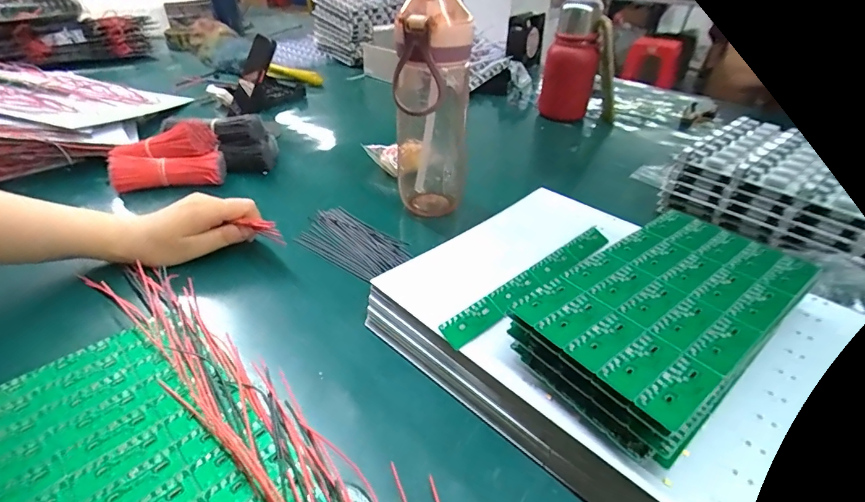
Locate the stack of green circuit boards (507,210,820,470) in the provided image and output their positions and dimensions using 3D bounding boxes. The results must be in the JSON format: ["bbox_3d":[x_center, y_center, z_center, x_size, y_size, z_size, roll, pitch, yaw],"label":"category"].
[{"bbox_3d":[0.146,0.040,0.269,0.184,0.044,0.101,-23,43,-32],"label":"stack of green circuit boards"}]

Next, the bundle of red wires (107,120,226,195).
[{"bbox_3d":[-0.330,-0.115,0.521,0.126,0.066,0.073,-10,37,-18],"label":"bundle of red wires"}]

